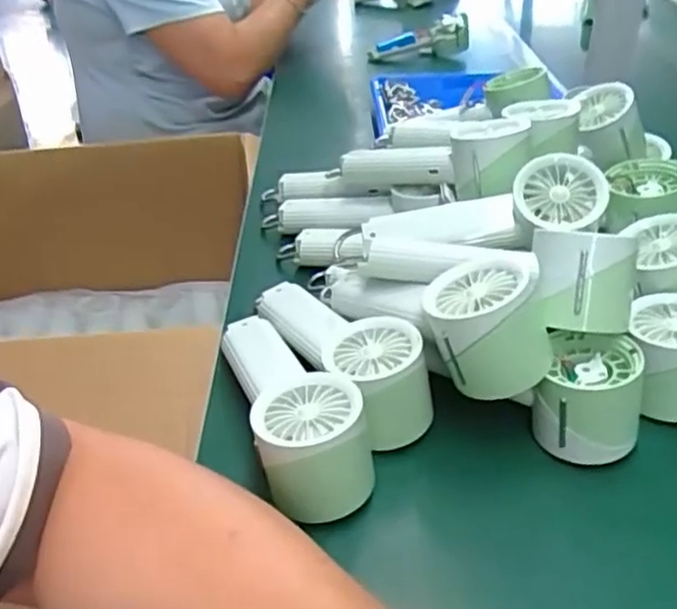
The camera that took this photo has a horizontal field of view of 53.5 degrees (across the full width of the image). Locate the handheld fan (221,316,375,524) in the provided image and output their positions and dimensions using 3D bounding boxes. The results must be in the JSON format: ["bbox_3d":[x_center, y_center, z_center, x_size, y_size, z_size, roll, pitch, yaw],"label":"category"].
[{"bbox_3d":[-0.033,0.059,0.432,0.065,0.073,0.187,-13,36,-13],"label":"handheld fan"}]

